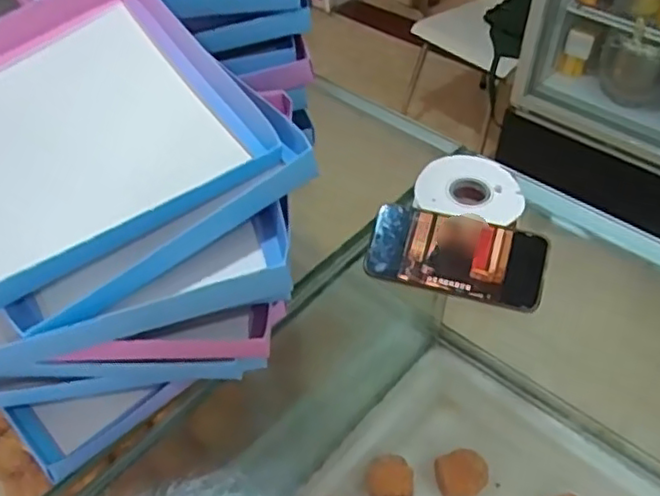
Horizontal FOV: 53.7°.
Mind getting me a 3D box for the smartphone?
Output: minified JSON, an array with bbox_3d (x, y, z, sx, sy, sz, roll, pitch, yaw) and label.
[{"bbox_3d":[0.117,0.006,0.604,0.158,0.011,0.077,12,68,12],"label":"smartphone"}]

